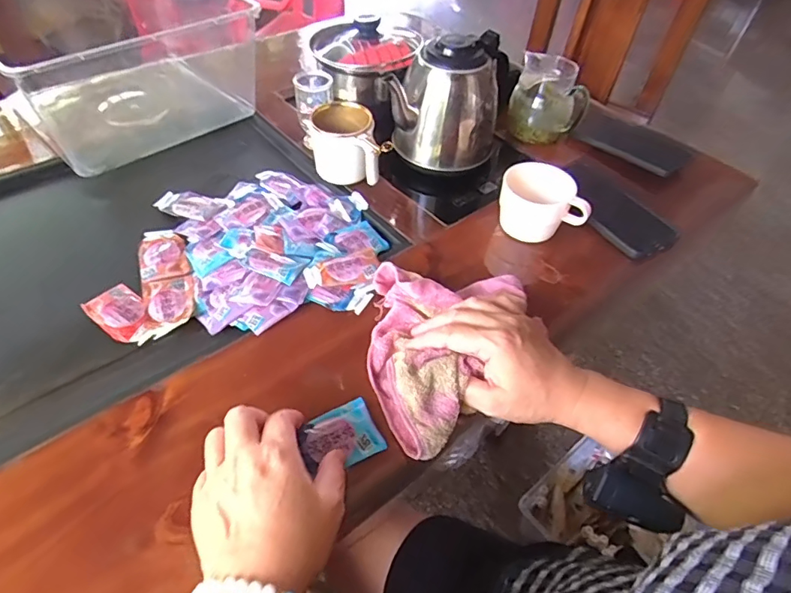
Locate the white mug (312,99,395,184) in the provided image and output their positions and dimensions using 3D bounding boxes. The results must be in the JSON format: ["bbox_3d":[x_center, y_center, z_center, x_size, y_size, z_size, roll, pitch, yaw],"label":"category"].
[{"bbox_3d":[-0.060,-0.175,0.604,0.069,0.083,0.113,-16,52,-17],"label":"white mug"}]

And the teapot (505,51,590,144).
[{"bbox_3d":[0.223,-0.282,0.710,0.101,0.097,0.091,16,50,10],"label":"teapot"}]

